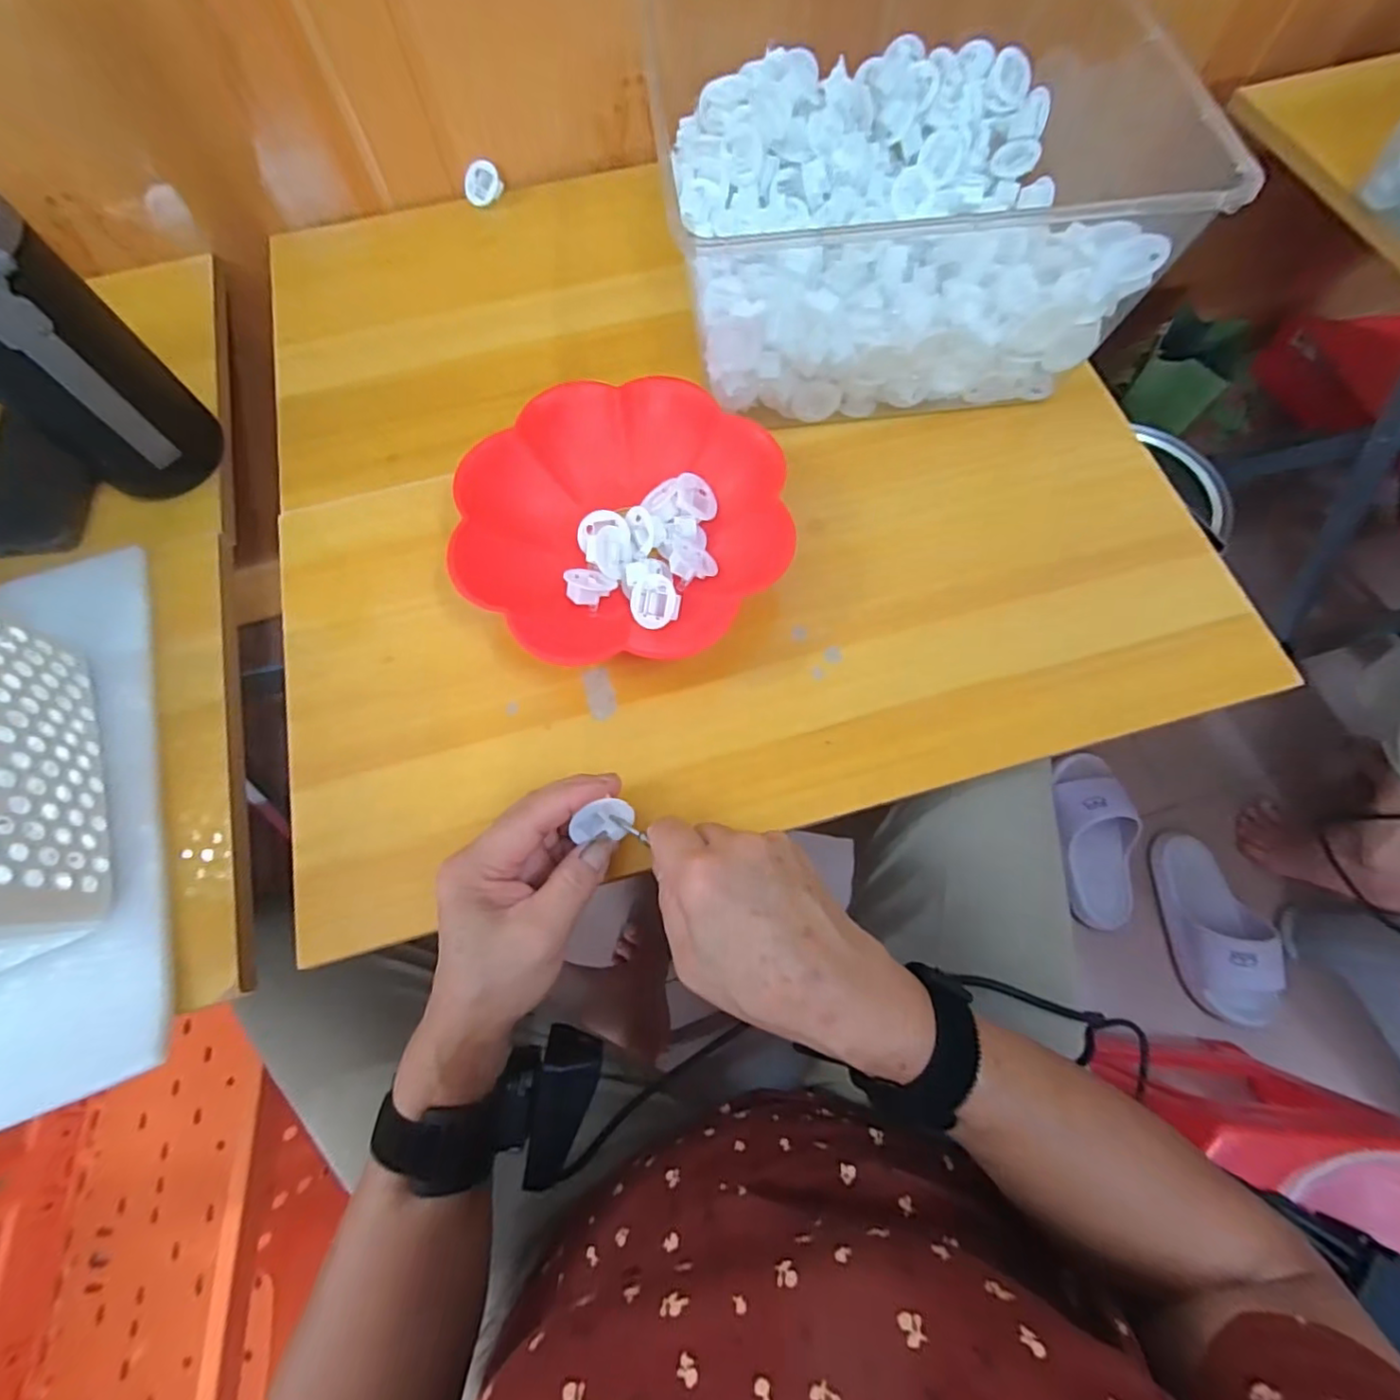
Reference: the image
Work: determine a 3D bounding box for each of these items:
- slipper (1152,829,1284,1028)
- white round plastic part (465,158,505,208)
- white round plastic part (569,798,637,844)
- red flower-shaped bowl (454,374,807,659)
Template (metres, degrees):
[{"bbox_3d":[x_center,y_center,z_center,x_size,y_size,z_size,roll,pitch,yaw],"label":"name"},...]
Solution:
[{"bbox_3d":[0.643,0.278,0.754,0.091,0.066,0.224,-1,70,1],"label":"slipper"},{"bbox_3d":[-0.188,-0.444,0.523,0.032,0.029,0.008,-25,40,10],"label":"white round plastic part"},{"bbox_3d":[-0.048,0.060,0.307,0.028,0.021,0.008,5,25,-26],"label":"white round plastic part"},{"bbox_3d":[-0.049,-0.111,0.386,0.193,0.047,0.183,0,70,1],"label":"red flower-shaped bowl"}]

